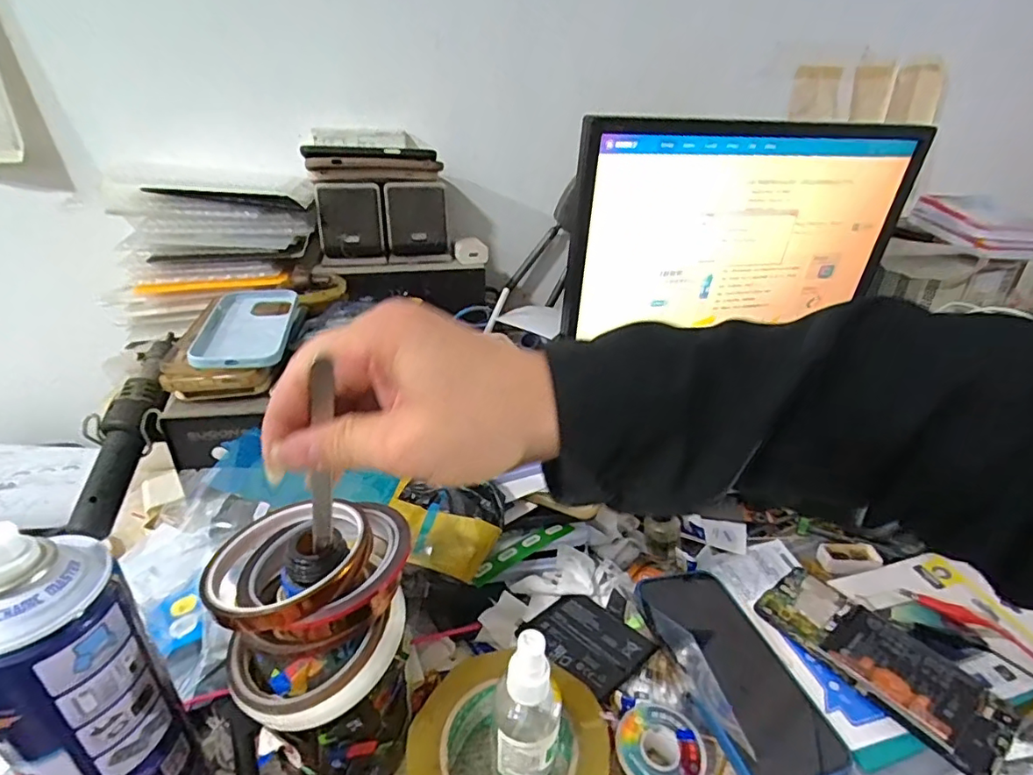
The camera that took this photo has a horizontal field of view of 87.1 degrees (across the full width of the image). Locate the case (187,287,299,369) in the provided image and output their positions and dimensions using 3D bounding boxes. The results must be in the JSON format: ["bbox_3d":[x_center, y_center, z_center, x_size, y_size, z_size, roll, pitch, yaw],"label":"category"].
[{"bbox_3d":[-0.261,-0.063,0.533,0.075,0.015,0.165,-6,29,-12],"label":"case"}]

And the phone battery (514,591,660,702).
[{"bbox_3d":[0.054,0.183,0.409,0.069,0.012,0.085,-25,27,-33],"label":"phone battery"}]

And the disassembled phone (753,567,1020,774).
[{"bbox_3d":[0.272,0.202,0.410,0.073,0.010,0.157,-20,35,-33],"label":"disassembled phone"}]

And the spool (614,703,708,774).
[{"bbox_3d":[0.089,0.236,0.344,0.053,0.032,0.052,1,29,0],"label":"spool"}]

